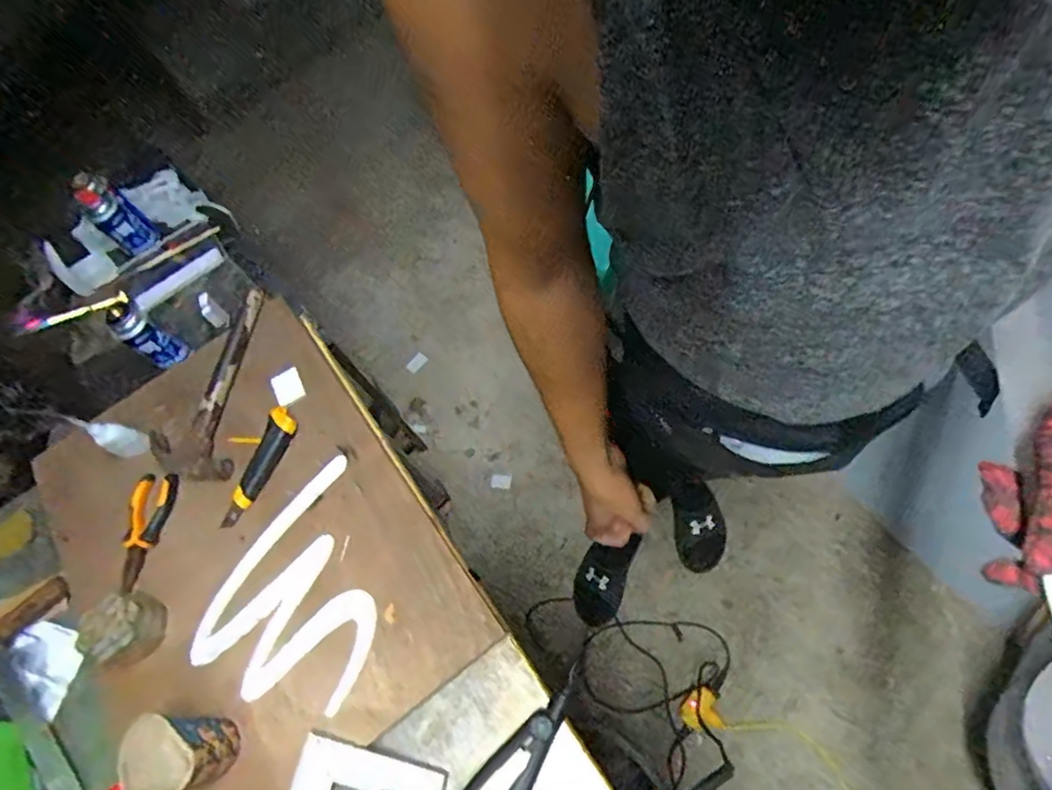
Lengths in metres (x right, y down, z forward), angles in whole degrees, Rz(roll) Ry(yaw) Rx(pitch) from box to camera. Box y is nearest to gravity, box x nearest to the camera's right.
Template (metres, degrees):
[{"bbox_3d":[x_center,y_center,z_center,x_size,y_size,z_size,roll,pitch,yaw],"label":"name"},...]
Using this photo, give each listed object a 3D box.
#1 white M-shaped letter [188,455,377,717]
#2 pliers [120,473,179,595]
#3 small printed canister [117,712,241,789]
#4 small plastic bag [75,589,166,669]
[{"bbox_3d":[-0.254,0.232,0.682,0.199,0.011,0.262,33,74,20],"label":"white M-shaped letter"},{"bbox_3d":[-0.487,0.172,0.732,0.065,0.016,0.144,-8,64,5],"label":"pliers"},{"bbox_3d":[-0.343,0.363,0.571,0.071,0.083,0.075,-3,64,7],"label":"small printed canister"},{"bbox_3d":[-0.468,0.271,0.669,0.075,0.048,0.077,23,71,18],"label":"small plastic bag"}]

